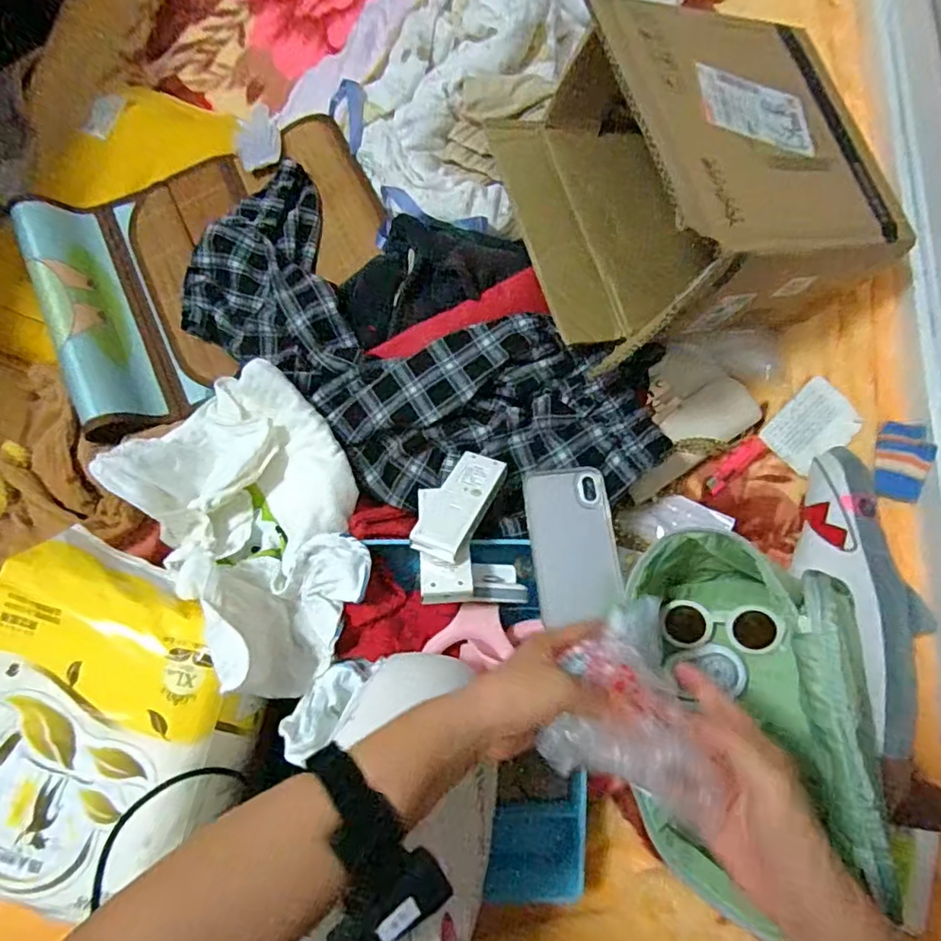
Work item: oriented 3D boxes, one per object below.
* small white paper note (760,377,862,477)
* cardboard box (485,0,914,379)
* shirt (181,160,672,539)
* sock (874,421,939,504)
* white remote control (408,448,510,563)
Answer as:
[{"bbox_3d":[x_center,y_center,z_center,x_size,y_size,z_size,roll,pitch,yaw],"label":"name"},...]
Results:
[{"bbox_3d":[0.389,-0.050,0.676,0.108,0.005,0.073,-43,74,-9],"label":"small white paper note"},{"bbox_3d":[0.236,-0.300,0.631,0.353,0.178,0.298,-11,77,-24],"label":"cardboard box"},{"bbox_3d":[-0.078,-0.133,0.647,0.572,0.066,0.225,38,77,13],"label":"shirt"},{"bbox_3d":[0.466,-0.010,0.644,0.011,0.055,0.083,11,91,-34],"label":"sock"},{"bbox_3d":[-0.008,0.029,0.551,0.048,0.019,0.122,24,53,10],"label":"white remote control"}]

